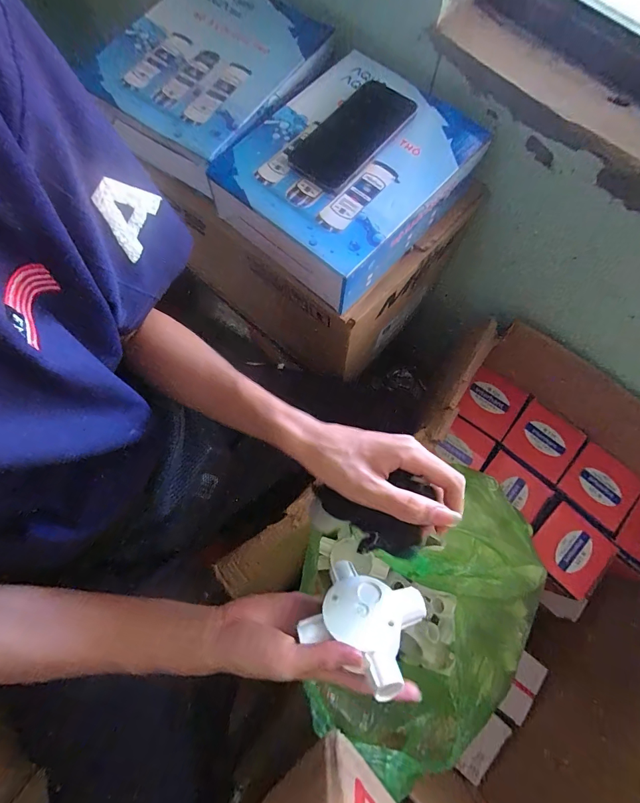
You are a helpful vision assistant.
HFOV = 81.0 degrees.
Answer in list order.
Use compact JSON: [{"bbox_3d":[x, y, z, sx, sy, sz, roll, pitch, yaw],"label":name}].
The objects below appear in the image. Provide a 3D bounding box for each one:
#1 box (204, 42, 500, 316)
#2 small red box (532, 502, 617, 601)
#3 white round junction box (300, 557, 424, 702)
[{"bbox_3d":[0.032,-0.288,0.475,0.235,0.075,0.273,40,77,11],"label":"box"},{"bbox_3d":[0.444,0.276,0.691,0.133,0.070,0.119,-43,78,-12],"label":"small red box"},{"bbox_3d":[0.038,0.192,0.321,0.083,0.035,0.083,12,31,24],"label":"white round junction box"}]

